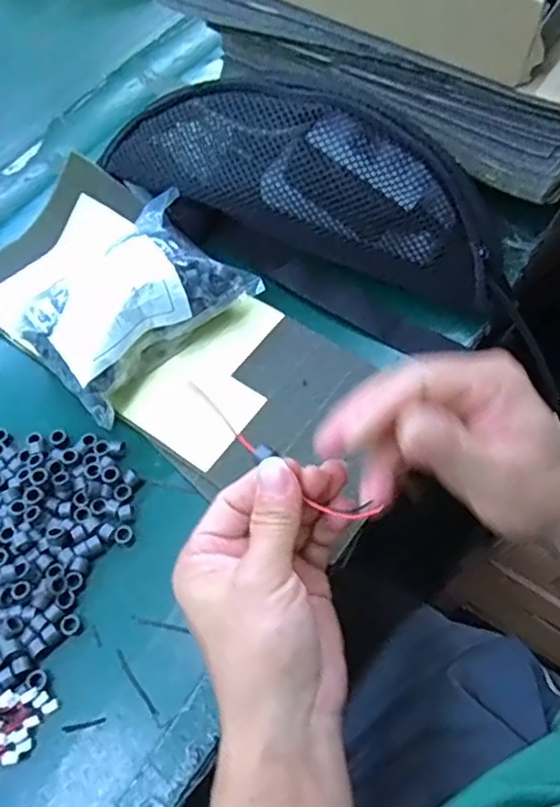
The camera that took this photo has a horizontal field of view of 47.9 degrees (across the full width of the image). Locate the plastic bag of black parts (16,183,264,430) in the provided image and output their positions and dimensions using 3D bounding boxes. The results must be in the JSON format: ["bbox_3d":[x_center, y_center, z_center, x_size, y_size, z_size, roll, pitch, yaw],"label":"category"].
[{"bbox_3d":[-0.093,-0.063,0.408,0.091,0.054,0.133,40,69,20],"label":"plastic bag of black parts"}]

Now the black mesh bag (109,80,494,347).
[{"bbox_3d":[0.019,-0.137,0.421,0.275,0.096,0.088,30,66,16],"label":"black mesh bag"}]

